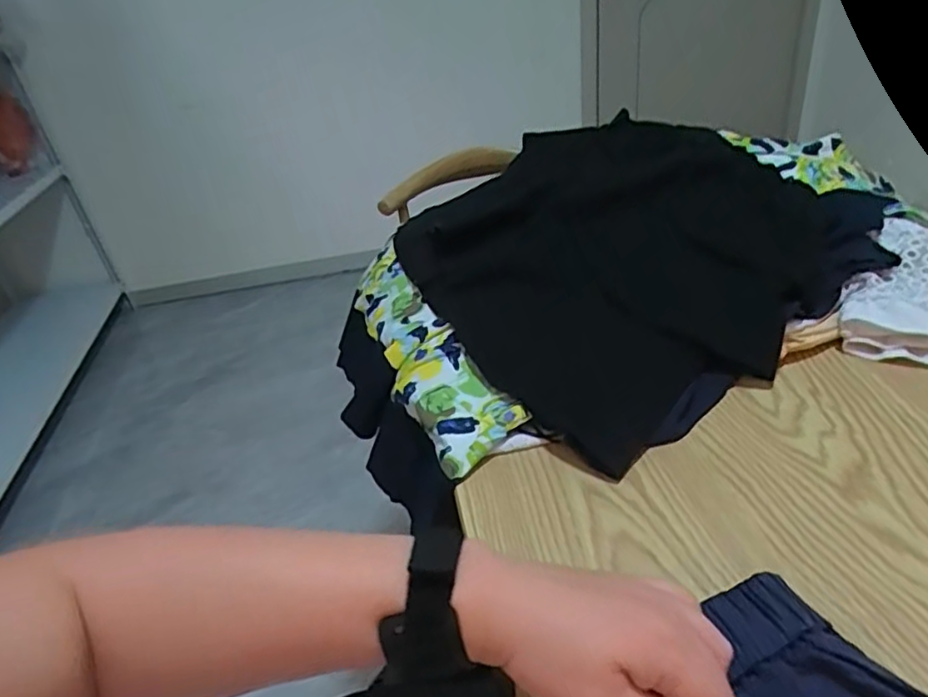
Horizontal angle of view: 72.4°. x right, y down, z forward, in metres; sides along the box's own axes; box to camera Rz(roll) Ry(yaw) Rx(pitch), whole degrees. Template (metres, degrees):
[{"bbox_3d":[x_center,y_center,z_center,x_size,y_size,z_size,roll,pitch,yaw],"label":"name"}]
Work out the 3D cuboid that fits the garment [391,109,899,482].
[{"bbox_3d":[0.149,-0.125,0.701,0.434,0.124,0.457,-23,35,-24],"label":"garment"}]

